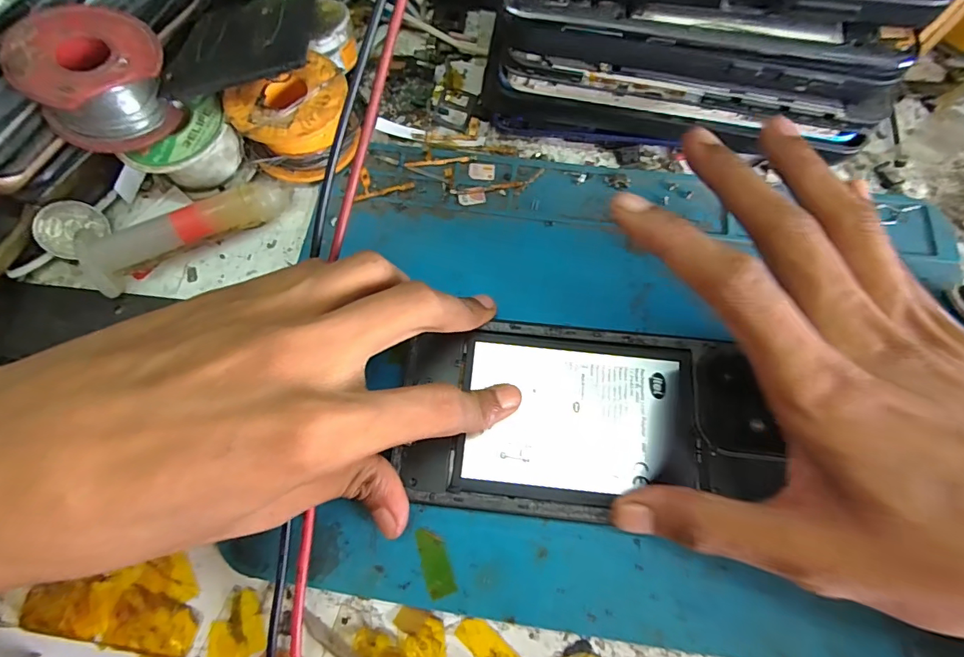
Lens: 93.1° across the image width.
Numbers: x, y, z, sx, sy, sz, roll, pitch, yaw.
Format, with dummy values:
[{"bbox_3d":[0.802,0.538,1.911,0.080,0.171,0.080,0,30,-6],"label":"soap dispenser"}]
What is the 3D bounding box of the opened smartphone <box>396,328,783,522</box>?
[{"bbox_3d":[0.042,0.035,0.179,0.141,0.006,0.072,4,72,3],"label":"opened smartphone"}]

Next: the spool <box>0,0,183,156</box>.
[{"bbox_3d":[-0.158,-0.103,0.187,0.047,0.037,0.050,0,72,1],"label":"spool"}]

